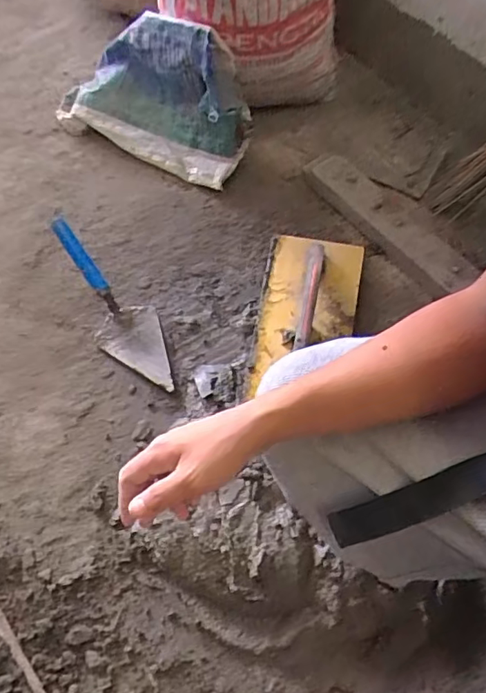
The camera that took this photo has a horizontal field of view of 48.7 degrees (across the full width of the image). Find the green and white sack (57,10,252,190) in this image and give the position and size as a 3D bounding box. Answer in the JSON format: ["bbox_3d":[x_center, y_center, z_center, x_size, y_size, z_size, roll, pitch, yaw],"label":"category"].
[{"bbox_3d":[-0.166,-0.452,0.949,0.369,0.199,0.170,29,67,15],"label":"green and white sack"}]

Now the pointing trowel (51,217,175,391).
[{"bbox_3d":[-0.200,-0.062,0.844,0.102,0.065,0.313,-34,86,-15],"label":"pointing trowel"}]

